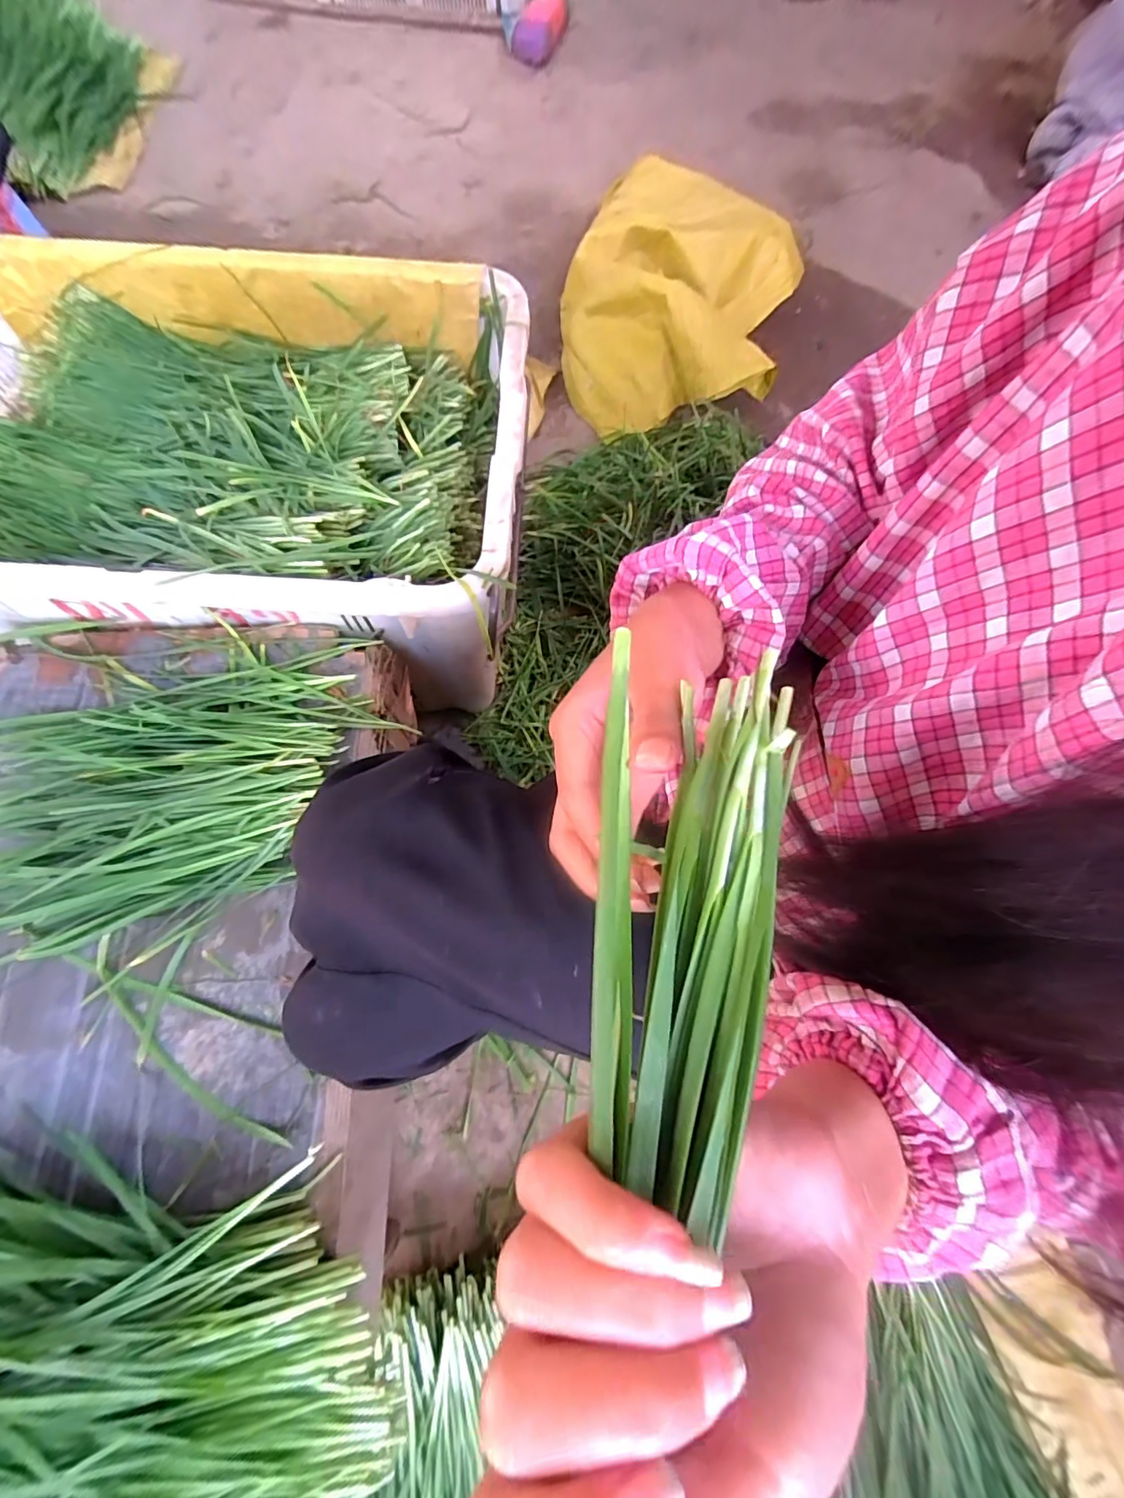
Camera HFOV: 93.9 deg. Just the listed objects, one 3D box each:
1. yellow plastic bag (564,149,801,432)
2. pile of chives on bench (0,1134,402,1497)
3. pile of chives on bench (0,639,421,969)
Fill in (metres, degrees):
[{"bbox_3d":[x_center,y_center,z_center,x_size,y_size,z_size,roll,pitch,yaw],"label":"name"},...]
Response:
[{"bbox_3d":[0.221,-0.846,1.013,0.421,0.159,0.513,23,72,6],"label":"yellow plastic bag"},{"bbox_3d":[-0.342,0.422,0.345,0.446,0.071,0.263,-1,72,-2],"label":"pile of chives on bench"},{"bbox_3d":[-0.368,0.038,0.472,0.393,0.038,0.234,-15,74,-6],"label":"pile of chives on bench"}]

